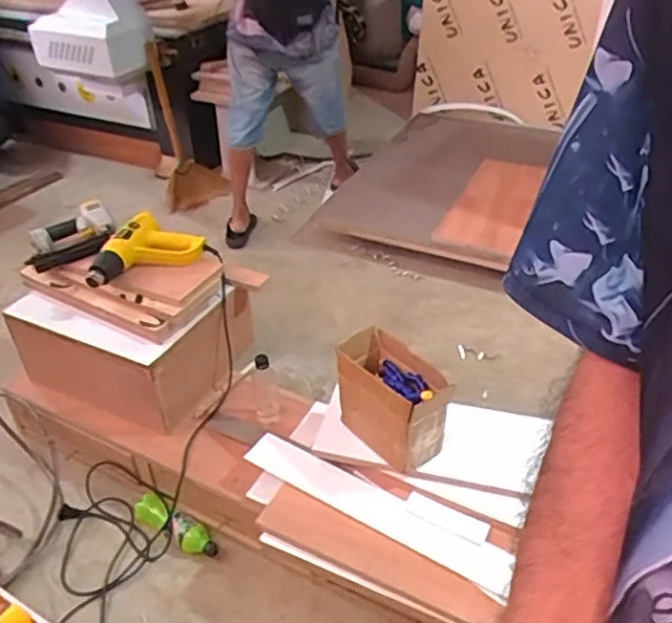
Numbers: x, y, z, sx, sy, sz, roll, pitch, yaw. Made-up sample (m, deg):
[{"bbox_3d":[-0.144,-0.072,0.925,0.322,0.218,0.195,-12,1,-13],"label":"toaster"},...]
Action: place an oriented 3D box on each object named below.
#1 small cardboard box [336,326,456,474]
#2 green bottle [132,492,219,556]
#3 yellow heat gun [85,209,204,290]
[{"bbox_3d":[0.116,0.179,1.322,0.138,0.193,0.255,-23,41,-27],"label":"small cardboard box"},{"bbox_3d":[-0.377,0.489,1.512,0.232,0.072,0.070,17,40,23],"label":"green bottle"},{"bbox_3d":[-0.466,-0.163,1.564,0.281,0.077,0.160,-17,39,-20],"label":"yellow heat gun"}]

